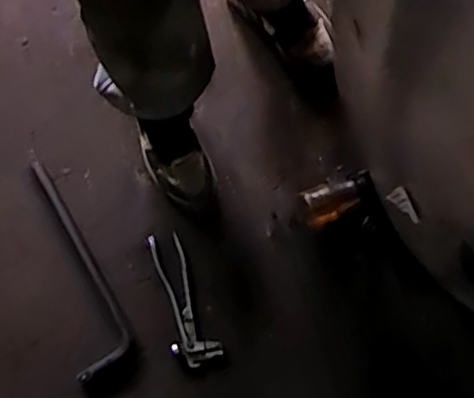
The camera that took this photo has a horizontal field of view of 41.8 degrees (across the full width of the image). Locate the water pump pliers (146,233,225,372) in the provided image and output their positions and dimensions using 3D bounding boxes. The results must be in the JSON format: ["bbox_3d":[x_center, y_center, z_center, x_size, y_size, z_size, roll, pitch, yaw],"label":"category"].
[{"bbox_3d":[-0.103,0.184,1.161,0.066,0.017,0.250,-22,78,-5],"label":"water pump pliers"}]

